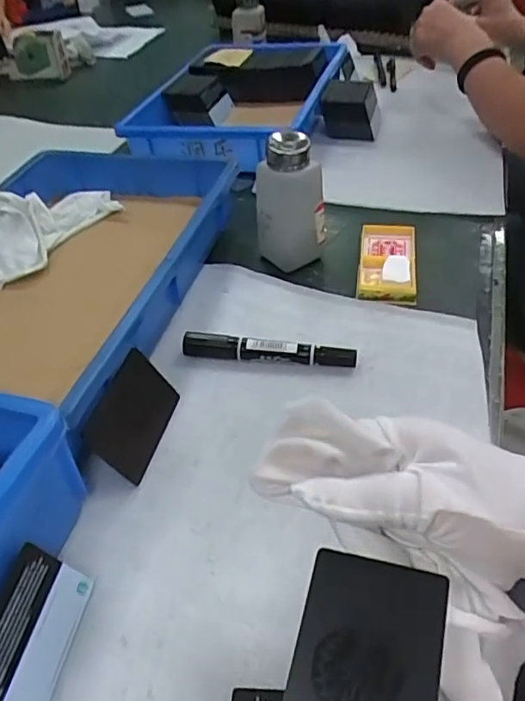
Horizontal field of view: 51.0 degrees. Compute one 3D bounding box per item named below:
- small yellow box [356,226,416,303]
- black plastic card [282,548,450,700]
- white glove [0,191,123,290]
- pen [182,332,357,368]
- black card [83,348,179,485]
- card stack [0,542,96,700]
[{"bbox_3d":[0.124,-0.090,0.545,0.053,0.017,0.106,6,42,8],"label":"small yellow box"},{"bbox_3d":[0.037,0.120,0.204,0.052,0.005,0.084,6,55,21],"label":"black plastic card"},{"bbox_3d":[-0.242,-0.137,0.562,0.116,0.061,0.158,22,49,22],"label":"white glove"},{"bbox_3d":[0.005,0.000,0.460,0.143,0.019,0.018,3,42,6],"label":"pen"},{"bbox_3d":[-0.093,0.045,0.401,0.004,0.055,0.086,-26,30,35],"label":"black card"},{"bbox_3d":[-0.125,0.153,0.291,0.007,0.051,0.085,-24,35,30],"label":"card stack"}]

